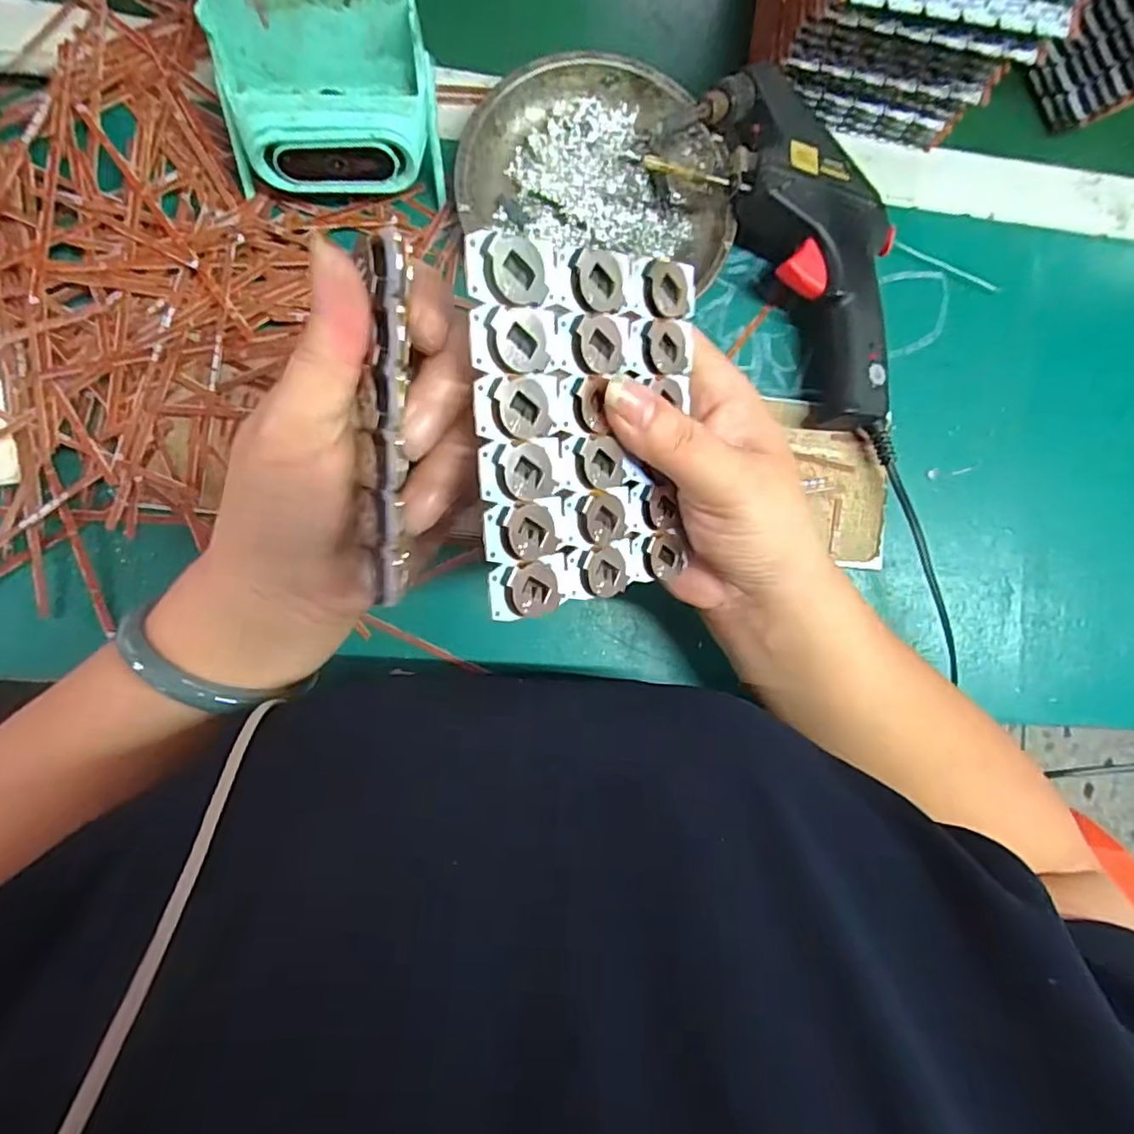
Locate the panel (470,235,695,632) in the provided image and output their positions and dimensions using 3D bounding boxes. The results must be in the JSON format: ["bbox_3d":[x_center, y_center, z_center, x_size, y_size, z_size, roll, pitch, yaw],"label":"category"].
[{"bbox_3d":[0.010,-0.042,0.195,0.083,0.006,0.104,-13,108,-37],"label":"panel"}]

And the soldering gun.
[{"bbox_3d":[0.137,-0.177,0.330,0.103,0.041,0.191,-32,92,-7],"label":"soldering gun"}]

